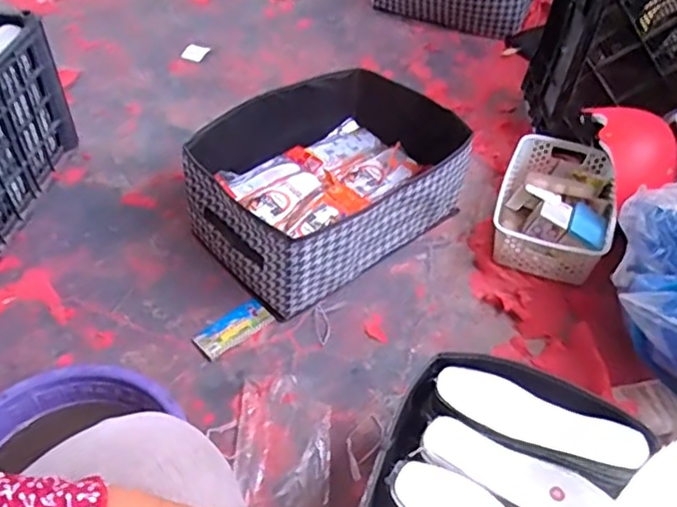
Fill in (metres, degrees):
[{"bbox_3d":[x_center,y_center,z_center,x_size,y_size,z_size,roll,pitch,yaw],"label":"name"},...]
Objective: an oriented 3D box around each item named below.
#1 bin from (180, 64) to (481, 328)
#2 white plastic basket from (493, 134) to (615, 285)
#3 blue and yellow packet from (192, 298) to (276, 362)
[{"bbox_3d":[-0.007,-0.133,1.116,0.470,0.183,0.326,-35,58,-29],"label":"bin"},{"bbox_3d":[0.401,-0.096,1.163,0.197,0.089,0.310,16,49,14],"label":"white plastic basket"},{"bbox_3d":[-0.167,0.119,0.998,0.124,0.006,0.059,-33,55,-27],"label":"blue and yellow packet"}]

